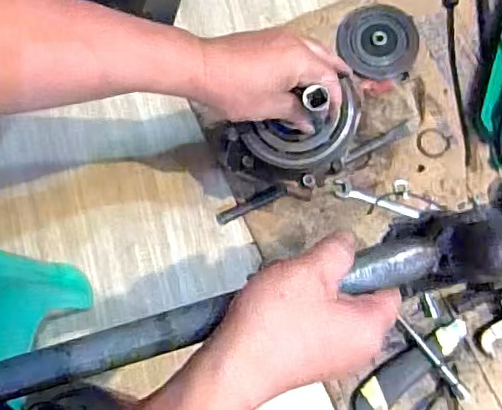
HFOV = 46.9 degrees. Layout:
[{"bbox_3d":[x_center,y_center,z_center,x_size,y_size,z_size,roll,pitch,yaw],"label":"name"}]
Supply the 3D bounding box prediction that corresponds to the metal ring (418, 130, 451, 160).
[{"bbox_3d":[0.231,-0.079,0.732,0.043,0.004,0.039,-43,79,-13],"label":"metal ring"}]

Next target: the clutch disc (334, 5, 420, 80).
[{"bbox_3d":[0.170,-0.221,0.774,0.104,0.018,0.108,0,74,-2],"label":"clutch disc"}]

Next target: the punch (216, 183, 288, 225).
[{"bbox_3d":[0.002,-0.001,0.709,0.093,0.010,0.017,-26,76,6],"label":"punch"}]

